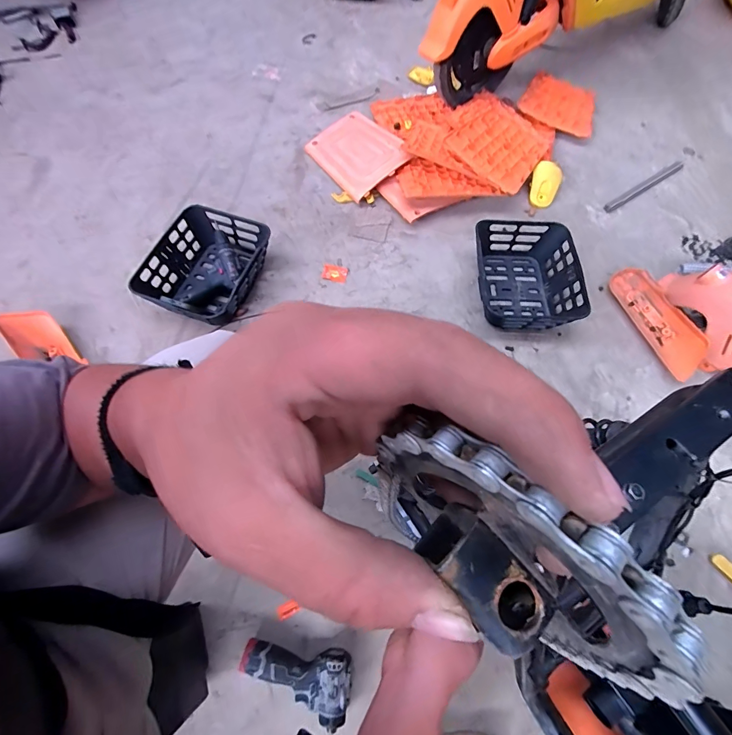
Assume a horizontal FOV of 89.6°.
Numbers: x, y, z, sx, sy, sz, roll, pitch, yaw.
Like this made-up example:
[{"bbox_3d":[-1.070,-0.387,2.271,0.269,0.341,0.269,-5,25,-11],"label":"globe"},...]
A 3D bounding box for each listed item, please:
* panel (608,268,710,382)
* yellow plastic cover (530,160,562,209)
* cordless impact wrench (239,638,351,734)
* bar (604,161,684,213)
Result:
[{"bbox_3d":[0.799,-0.155,1.025,0.106,0.022,0.287,-28,68,15],"label":"panel"},{"bbox_3d":[0.583,-0.597,1.203,0.099,0.021,0.155,14,94,-6],"label":"yellow plastic cover"},{"bbox_3d":[-0.128,0.564,0.680,0.204,0.053,0.104,12,66,5],"label":"cordless impact wrench"},{"bbox_3d":[0.934,-0.607,1.234,0.372,0.010,0.034,-32,68,-12],"label":"bar"}]

